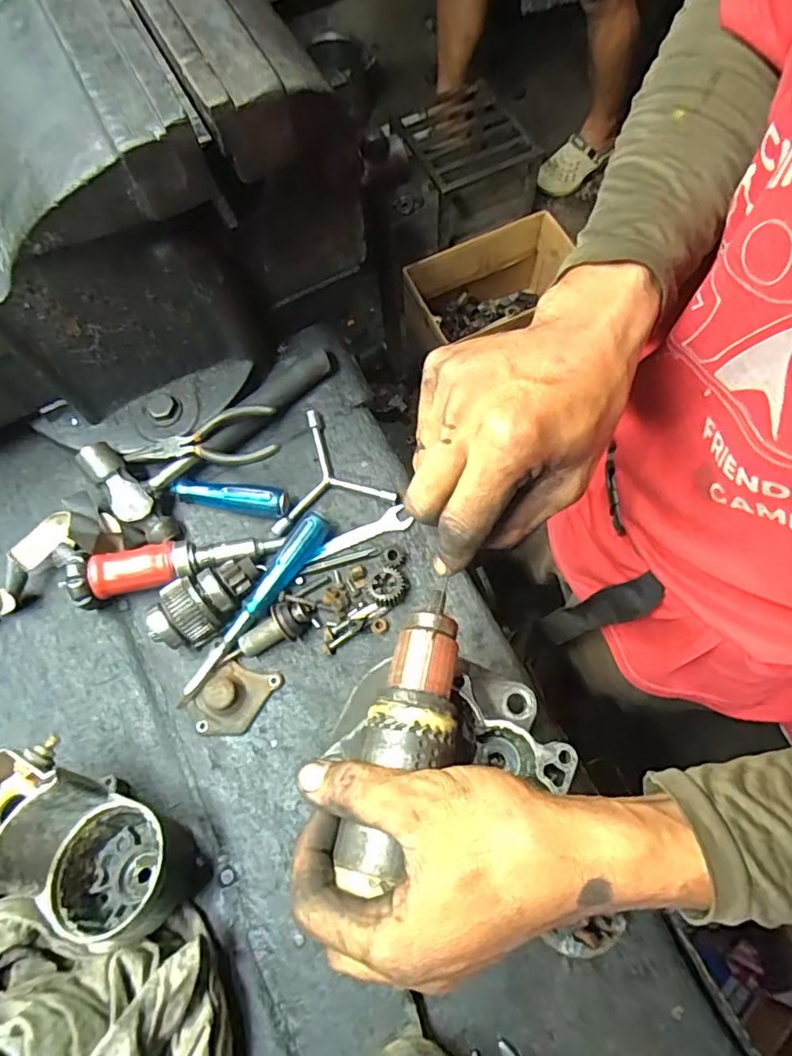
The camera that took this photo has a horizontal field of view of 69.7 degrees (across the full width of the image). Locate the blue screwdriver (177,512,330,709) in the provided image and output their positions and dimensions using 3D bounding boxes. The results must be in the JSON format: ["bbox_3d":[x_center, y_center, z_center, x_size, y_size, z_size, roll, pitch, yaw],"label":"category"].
[{"bbox_3d":[-0.121,0.067,0.487,0.031,0.027,0.189,30,74,12],"label":"blue screwdriver"}]

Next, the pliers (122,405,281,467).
[{"bbox_3d":[-0.177,-0.075,0.512,0.146,0.021,0.049,-8,71,9],"label":"pliers"}]

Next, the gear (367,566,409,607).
[{"bbox_3d":[-0.008,0.050,0.501,0.034,0.014,0.035,-1,71,2],"label":"gear"}]

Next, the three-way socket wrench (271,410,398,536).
[{"bbox_3d":[-0.070,-0.058,0.538,0.115,0.017,0.107,-16,71,-4],"label":"three-way socket wrench"}]

